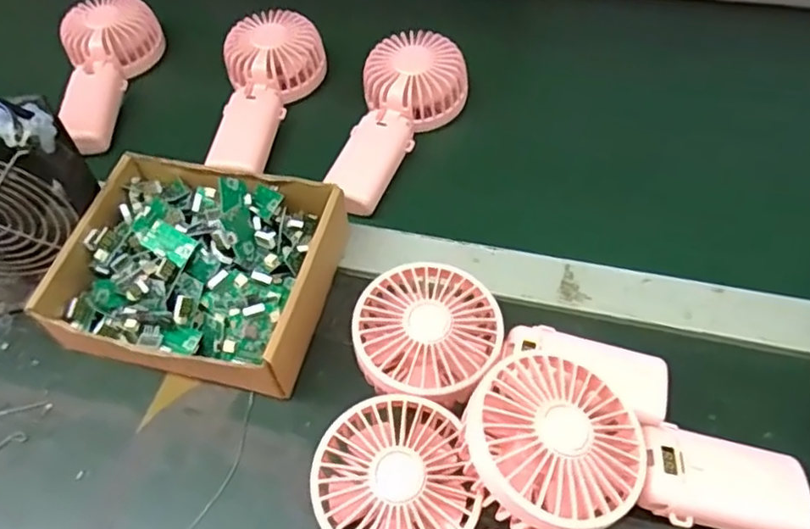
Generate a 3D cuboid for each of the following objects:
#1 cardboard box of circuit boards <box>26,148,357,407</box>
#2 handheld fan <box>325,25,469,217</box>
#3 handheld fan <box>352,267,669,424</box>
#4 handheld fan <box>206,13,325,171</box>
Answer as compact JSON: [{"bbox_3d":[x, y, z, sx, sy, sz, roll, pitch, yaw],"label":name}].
[{"bbox_3d":[-0.134,0.004,0.425,0.166,0.062,0.151,8,56,8],"label":"cardboard box of circuit boards"},{"bbox_3d":[-0.009,-0.116,0.510,0.082,0.042,0.176,15,57,13],"label":"handheld fan"},{"bbox_3d":[0.061,0.055,0.379,0.188,0.044,0.086,9,56,8],"label":"handheld fan"},{"bbox_3d":[-0.117,-0.149,0.544,0.079,0.042,0.162,1,55,3],"label":"handheld fan"}]

